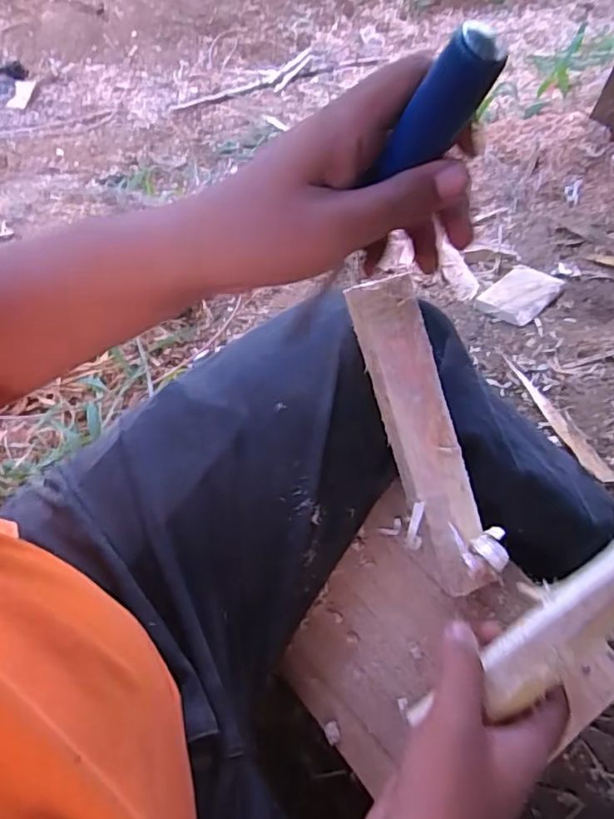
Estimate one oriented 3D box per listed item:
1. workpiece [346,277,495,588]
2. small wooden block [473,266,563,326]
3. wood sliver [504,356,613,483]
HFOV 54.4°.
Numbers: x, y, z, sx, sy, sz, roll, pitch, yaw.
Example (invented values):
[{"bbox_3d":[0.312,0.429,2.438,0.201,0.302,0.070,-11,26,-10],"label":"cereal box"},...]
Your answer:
[{"bbox_3d":[0.083,0.024,0.424,0.048,0.023,0.231,-17,97,7],"label":"workpiece"},{"bbox_3d":[0.384,-0.209,1.068,0.094,0.020,0.202,41,51,17],"label":"small wooden block"},{"bbox_3d":[0.351,0.009,0.852,0.033,0.011,0.243,-18,47,-8],"label":"wood sliver"}]

